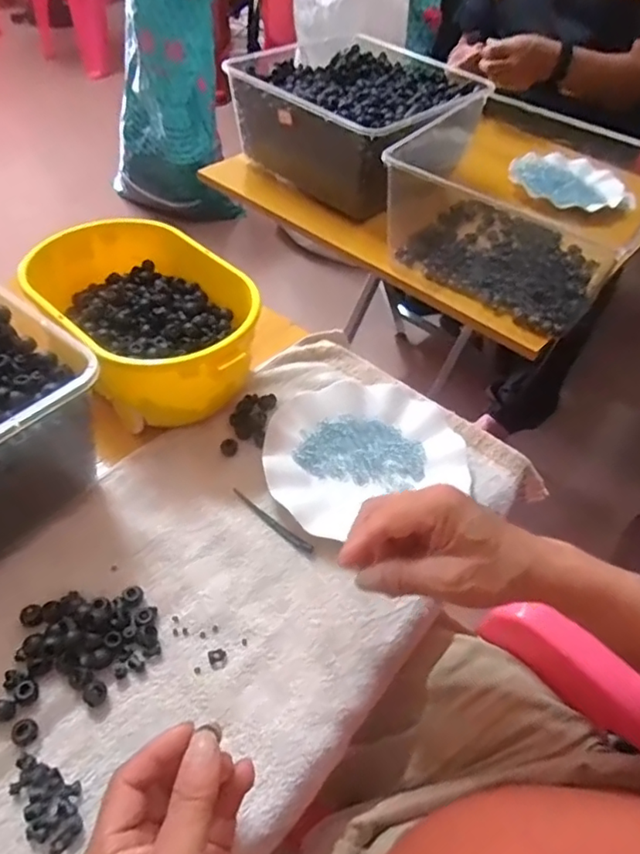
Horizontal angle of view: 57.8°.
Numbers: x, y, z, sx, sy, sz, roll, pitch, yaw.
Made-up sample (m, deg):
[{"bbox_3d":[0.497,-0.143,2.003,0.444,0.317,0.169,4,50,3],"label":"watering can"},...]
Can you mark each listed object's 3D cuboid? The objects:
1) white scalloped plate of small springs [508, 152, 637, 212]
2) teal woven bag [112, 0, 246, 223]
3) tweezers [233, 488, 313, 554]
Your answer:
[{"bbox_3d":[0.411,-0.401,0.959,0.180,0.034,0.173,3,48,-3],"label":"white scalloped plate of small springs"},{"bbox_3d":[-0.412,-0.884,1.549,0.277,0.618,0.315,-16,52,-19],"label":"teal woven bag"},{"bbox_3d":[-0.042,0.081,0.498,0.090,0.004,0.009,34,54,22],"label":"tweezers"}]

